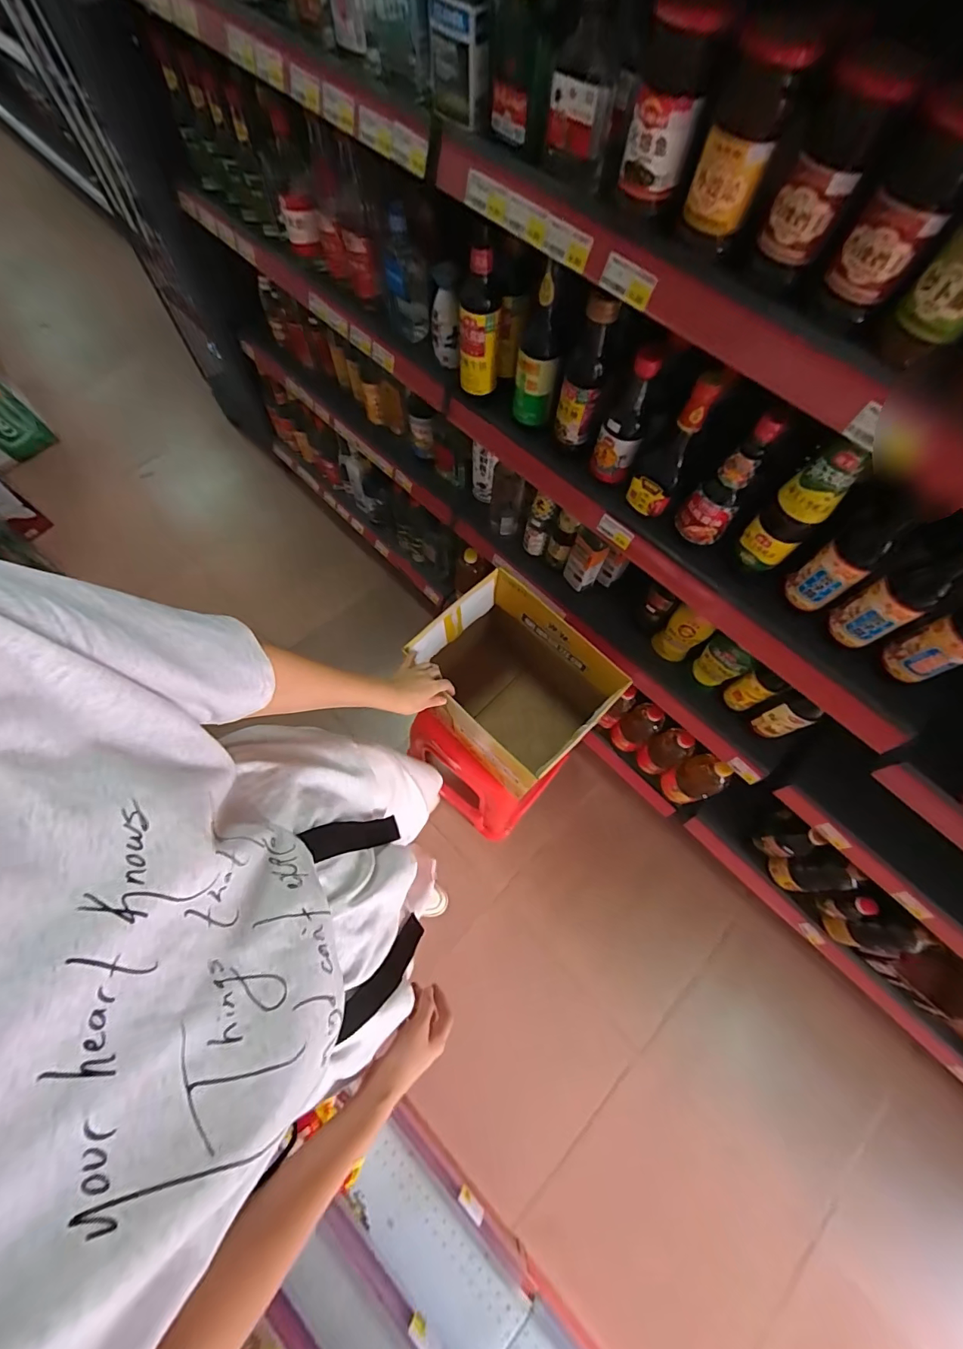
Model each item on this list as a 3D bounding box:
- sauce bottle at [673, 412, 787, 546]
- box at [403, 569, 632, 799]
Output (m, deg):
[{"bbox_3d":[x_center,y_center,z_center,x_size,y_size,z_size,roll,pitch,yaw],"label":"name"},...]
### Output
[{"bbox_3d":[0.327,-0.255,0.627,0.065,0.193,0.051,32,71,10],"label":"sauce bottle"},{"bbox_3d":[0.056,0.020,0.893,0.257,0.270,0.296,-38,75,-15],"label":"box"}]

